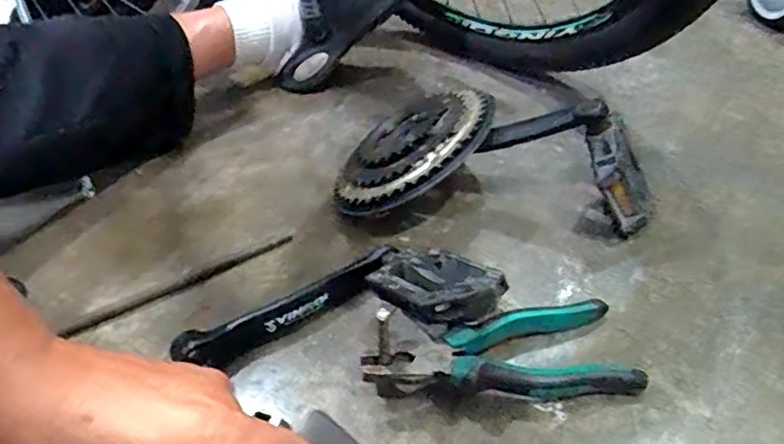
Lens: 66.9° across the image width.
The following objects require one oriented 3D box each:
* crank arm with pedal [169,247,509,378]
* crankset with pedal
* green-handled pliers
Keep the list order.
[{"bbox_3d":[-0.040,0.060,0.465,0.251,0.060,0.106,-8,42,-2],"label":"crank arm with pedal"},{"bbox_3d":[0.088,-0.067,0.553,0.281,0.118,0.150,-1,43,8],"label":"crankset with pedal"},{"bbox_3d":[0.076,0.101,0.419,0.184,0.042,0.072,-12,43,-6],"label":"green-handled pliers"}]

